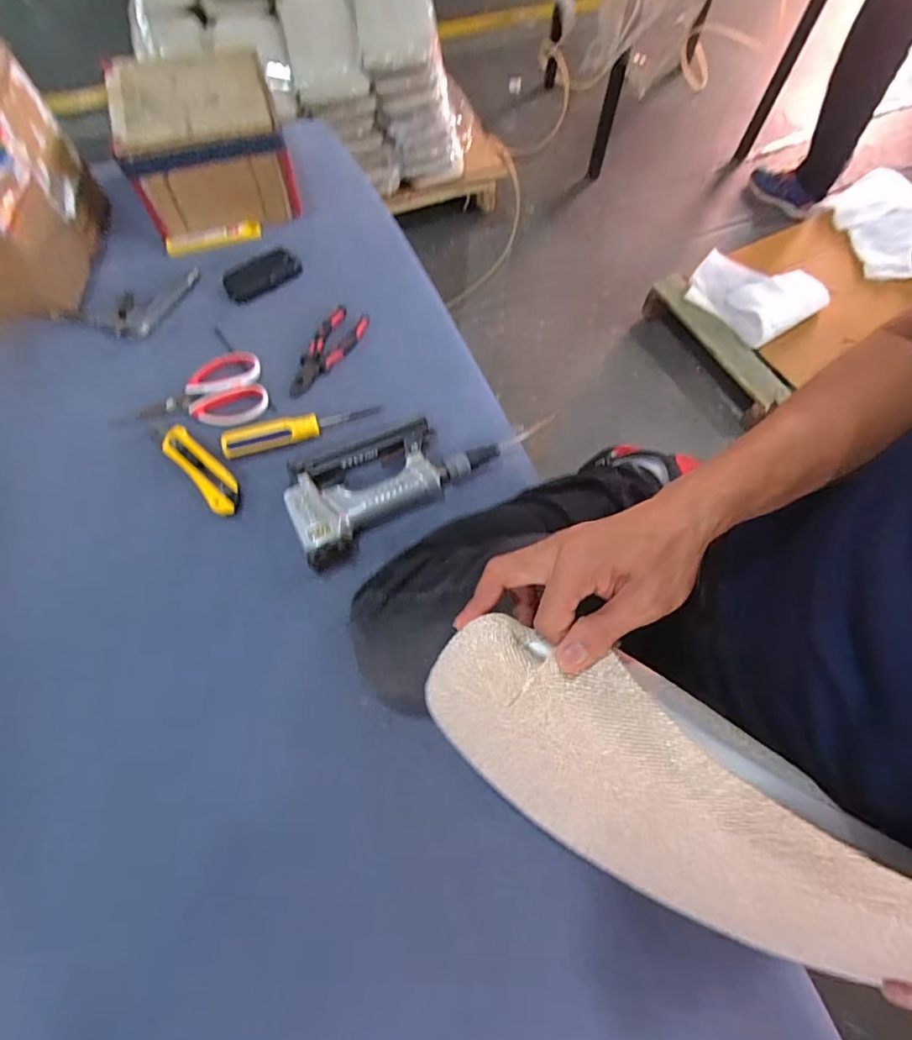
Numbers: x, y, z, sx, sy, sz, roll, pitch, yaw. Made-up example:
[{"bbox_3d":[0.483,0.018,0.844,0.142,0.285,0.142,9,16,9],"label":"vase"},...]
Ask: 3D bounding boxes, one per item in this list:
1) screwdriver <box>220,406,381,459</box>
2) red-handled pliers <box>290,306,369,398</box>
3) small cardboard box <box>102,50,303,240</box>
[{"bbox_3d":[-0.187,-0.115,0.630,0.186,0.021,0.034,-18,67,-8],"label":"screwdriver"},{"bbox_3d":[-0.168,-0.225,0.684,0.056,0.016,0.152,20,67,8],"label":"red-handled pliers"},{"bbox_3d":[-0.354,-0.536,0.750,0.209,0.125,0.215,-17,67,-8],"label":"small cardboard box"}]

